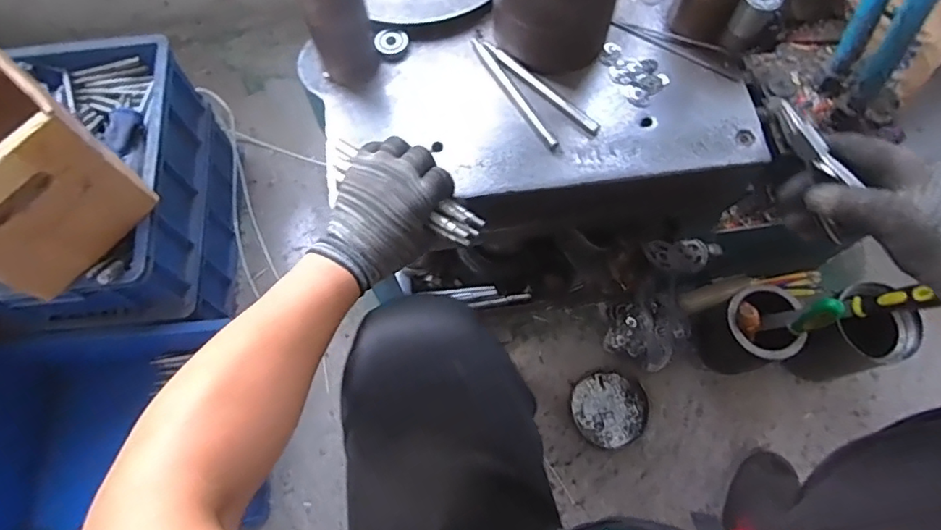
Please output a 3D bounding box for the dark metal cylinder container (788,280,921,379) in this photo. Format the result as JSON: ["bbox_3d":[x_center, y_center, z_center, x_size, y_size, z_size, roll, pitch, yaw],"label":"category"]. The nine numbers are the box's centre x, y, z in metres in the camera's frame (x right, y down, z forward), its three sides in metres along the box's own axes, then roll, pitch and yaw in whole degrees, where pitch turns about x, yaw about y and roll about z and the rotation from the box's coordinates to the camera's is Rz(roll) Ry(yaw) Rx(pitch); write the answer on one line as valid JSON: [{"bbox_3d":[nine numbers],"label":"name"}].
[{"bbox_3d":[0.564,0.118,0.847,0.101,0.189,0.109,-39,73,-13],"label":"dark metal cylinder container"}]

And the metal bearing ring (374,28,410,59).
[{"bbox_3d":[-0.089,-0.252,0.631,0.037,0.010,0.034,2,69,2],"label":"metal bearing ring"}]

